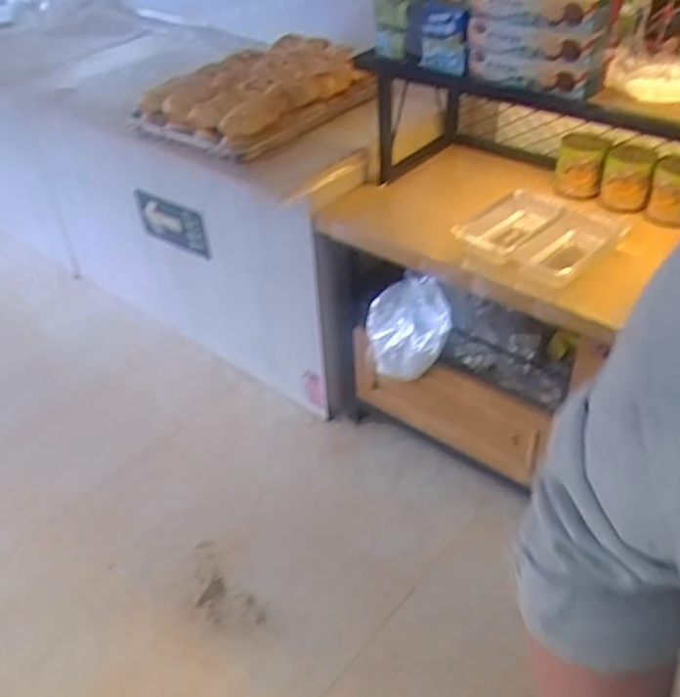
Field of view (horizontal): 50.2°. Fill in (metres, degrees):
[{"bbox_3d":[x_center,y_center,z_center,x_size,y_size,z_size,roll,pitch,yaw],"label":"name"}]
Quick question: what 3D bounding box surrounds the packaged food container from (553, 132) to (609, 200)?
[{"bbox_3d":[0.510,-0.389,1.546,0.091,0.103,0.117,10,43,11],"label":"packaged food container"}]

